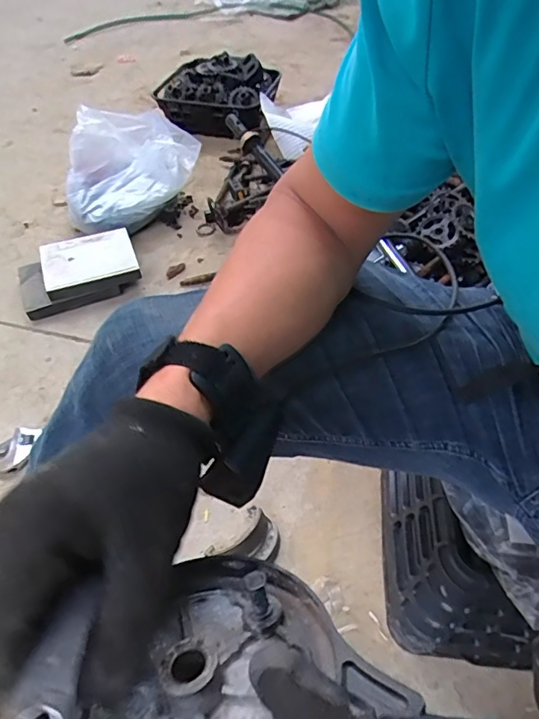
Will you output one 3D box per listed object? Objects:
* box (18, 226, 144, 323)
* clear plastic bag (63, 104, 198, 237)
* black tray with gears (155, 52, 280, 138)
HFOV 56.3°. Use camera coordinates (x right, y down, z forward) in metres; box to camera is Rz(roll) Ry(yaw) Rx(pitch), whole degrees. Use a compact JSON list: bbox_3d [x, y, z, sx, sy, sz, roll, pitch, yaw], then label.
[{"bbox_3d":[-0.398,-0.187,1.056,0.237,0.066,0.168,-21,52,-14],"label":"box"},{"bbox_3d":[-0.343,-0.457,1.181,0.315,0.142,0.258,-30,56,-21],"label":"clear plastic bag"},{"bbox_3d":[-0.155,-0.756,1.436,0.294,0.134,0.250,12,52,11],"label":"black tray with gears"}]

